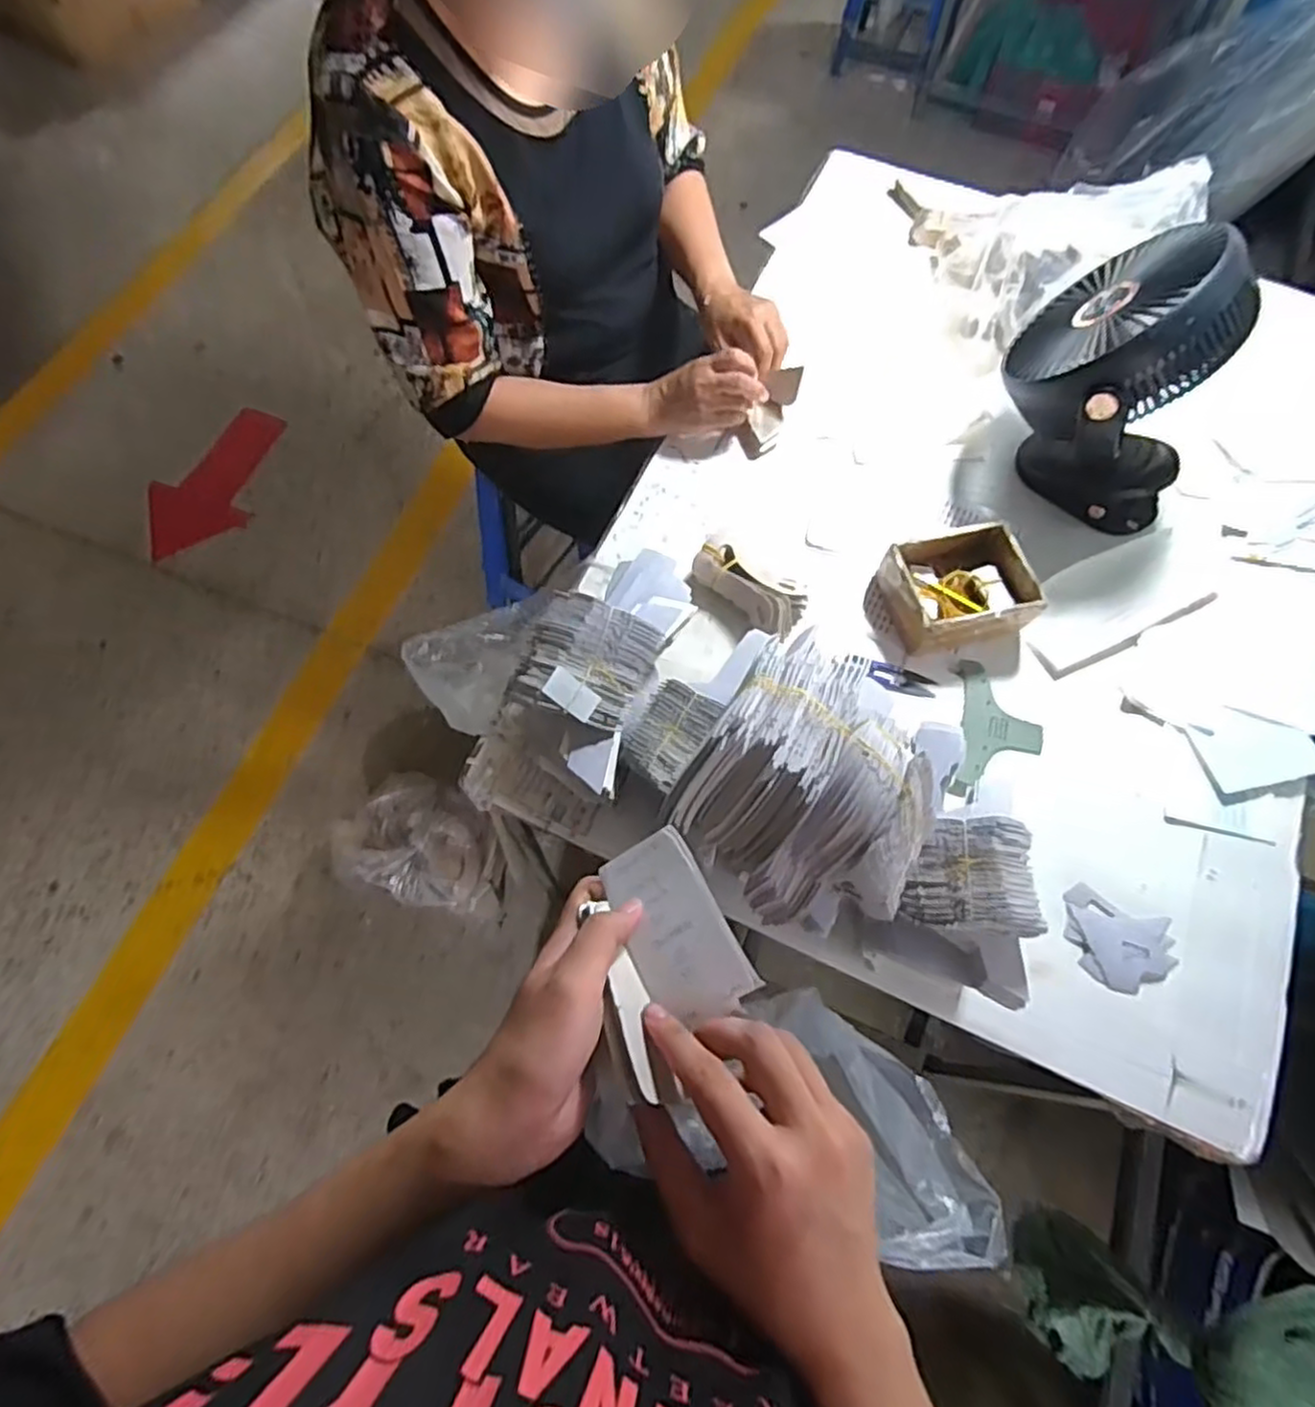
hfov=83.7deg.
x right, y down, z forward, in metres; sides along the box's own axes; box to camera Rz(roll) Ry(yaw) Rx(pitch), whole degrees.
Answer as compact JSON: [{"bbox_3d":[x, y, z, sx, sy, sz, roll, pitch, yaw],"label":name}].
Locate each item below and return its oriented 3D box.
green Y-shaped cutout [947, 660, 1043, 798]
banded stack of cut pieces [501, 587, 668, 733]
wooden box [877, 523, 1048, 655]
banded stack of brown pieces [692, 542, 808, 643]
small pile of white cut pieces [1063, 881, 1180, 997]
[{"bbox_3d":[0.322,0.024,0.697,0.081,0.008,0.139,8,67,3],"label":"green Y-shaped cutout"},{"bbox_3d":[-0.051,-0.029,0.556,0.100,0.043,0.088,21,78,-35],"label":"banded stack of cut pieces"},{"bbox_3d":[0.296,-0.112,0.729,0.127,0.057,0.113,-14,68,-7],"label":"wooden box"},{"bbox_3d":[0.088,-0.110,0.732,0.116,0.048,0.063,29,69,11],"label":"banded stack of brown pieces"},{"bbox_3d":[0.391,0.203,0.623,0.092,0.012,0.073,27,69,10],"label":"small pile of white cut pieces"}]

